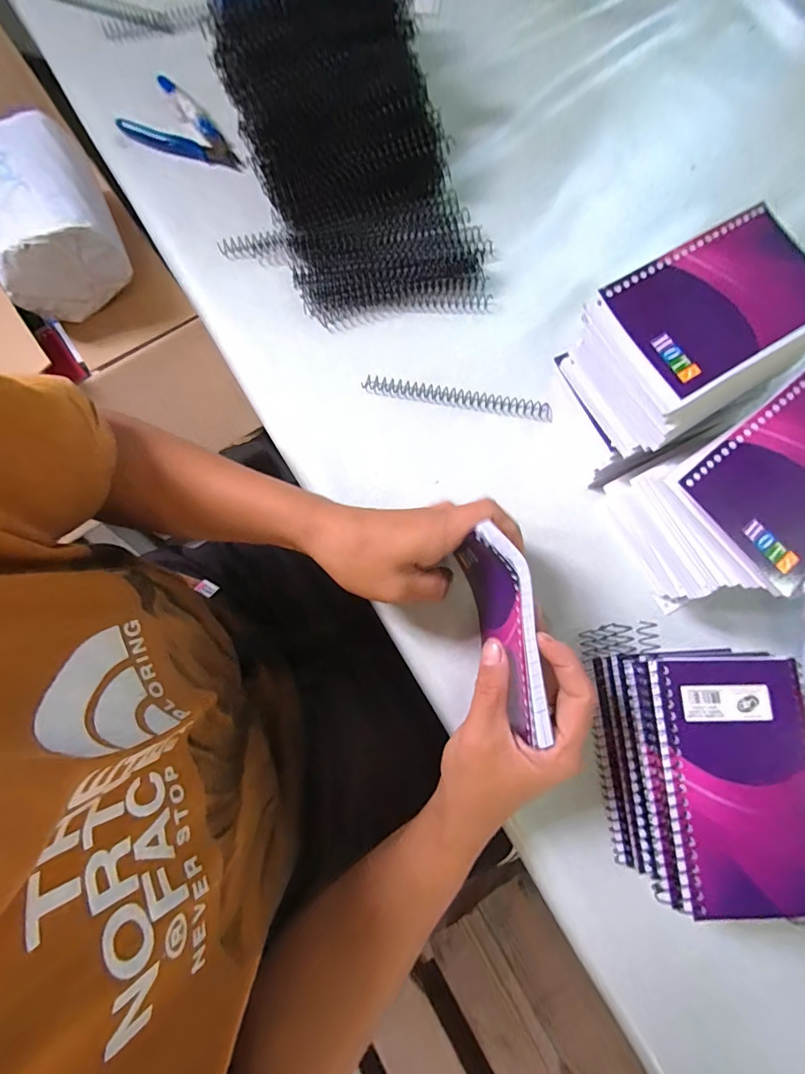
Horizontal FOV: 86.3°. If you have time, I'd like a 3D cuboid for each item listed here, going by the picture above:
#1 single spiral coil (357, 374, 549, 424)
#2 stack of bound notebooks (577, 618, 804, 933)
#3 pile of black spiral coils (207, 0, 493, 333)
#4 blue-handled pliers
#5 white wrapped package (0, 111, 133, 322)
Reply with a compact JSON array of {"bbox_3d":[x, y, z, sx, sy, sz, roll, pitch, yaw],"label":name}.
[{"bbox_3d":[0.046,-0.116,0.358,0.155,0.008,0.013,10,77,3],"label":"single spiral coil"},{"bbox_3d":[0.188,0.142,0.270,0.101,0.067,0.169,-5,77,-1],"label":"stack of bound notebooks"},{"bbox_3d":[-0.030,-0.304,0.352,0.170,0.092,0.245,-21,78,-4],"label":"pile of black spiral coils"},{"bbox_3d":[-0.208,-0.382,0.409,0.114,0.018,0.066,41,80,9],"label":"blue-handled pliers"},{"bbox_3d":[-0.384,-0.344,0.464,0.122,0.078,0.190,-27,78,-6],"label":"white wrapped package"}]

